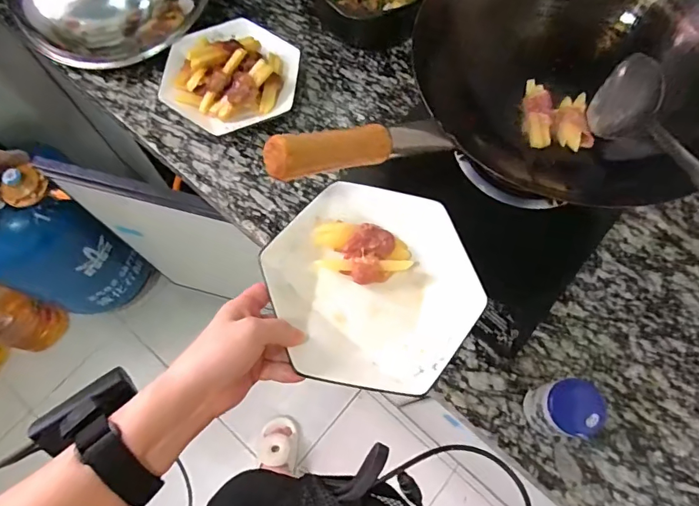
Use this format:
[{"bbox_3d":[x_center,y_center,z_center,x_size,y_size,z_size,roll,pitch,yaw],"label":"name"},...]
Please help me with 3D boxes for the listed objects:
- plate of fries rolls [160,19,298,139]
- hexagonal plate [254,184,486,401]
[{"bbox_3d":[-0.172,-0.269,0.662,0.186,0.072,0.177,0,69,0],"label":"plate of fries rolls"},{"bbox_3d":[0.026,0.029,0.428,0.183,0.037,0.196,-21,70,-7],"label":"hexagonal plate"}]

